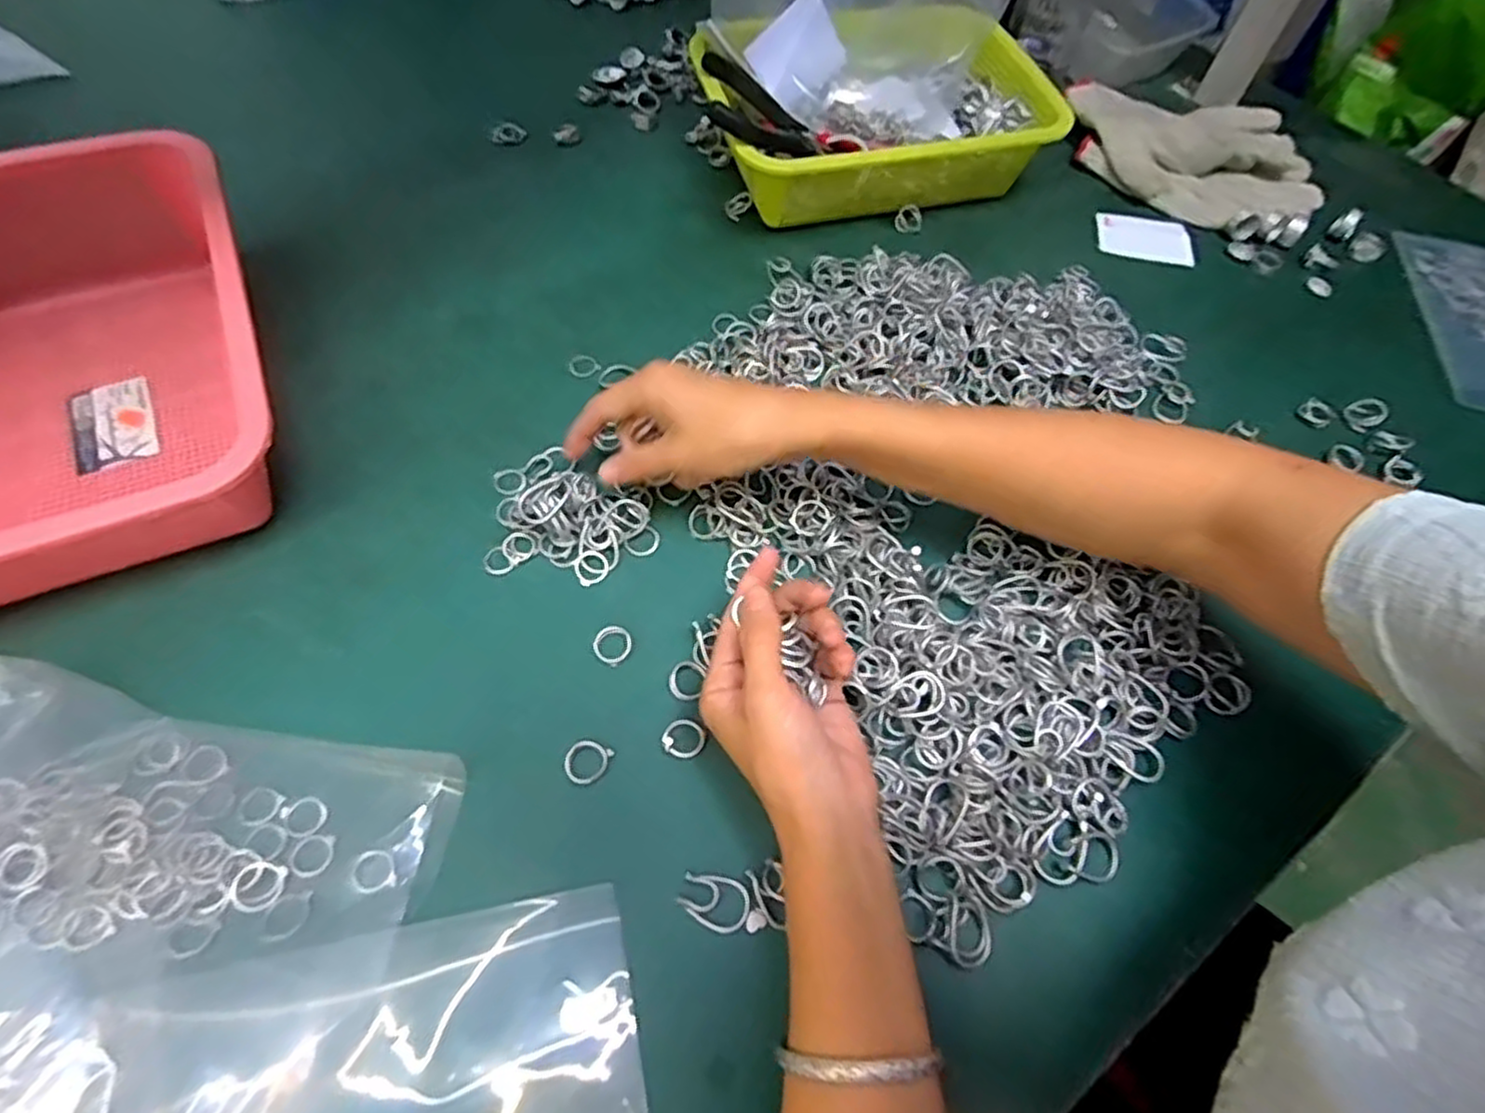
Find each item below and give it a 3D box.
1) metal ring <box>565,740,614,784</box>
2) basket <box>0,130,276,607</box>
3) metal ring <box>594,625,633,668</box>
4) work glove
[{"bbox_3d":[-0.078,0.102,0.370,0.021,0.004,0.022,2,60,-3],"label":"metal ring"},{"bbox_3d":[-0.385,-0.099,0.418,0.224,0.078,0.276,-21,64,-16],"label":"basket"},{"bbox_3d":[-0.070,0.047,0.402,0.022,0.004,0.021,2,60,-3],"label":"metal ring"},{"bbox_3d":[0.395,-0.347,0.651,0.201,0.024,0.155,8,59,0],"label":"work glove"}]

